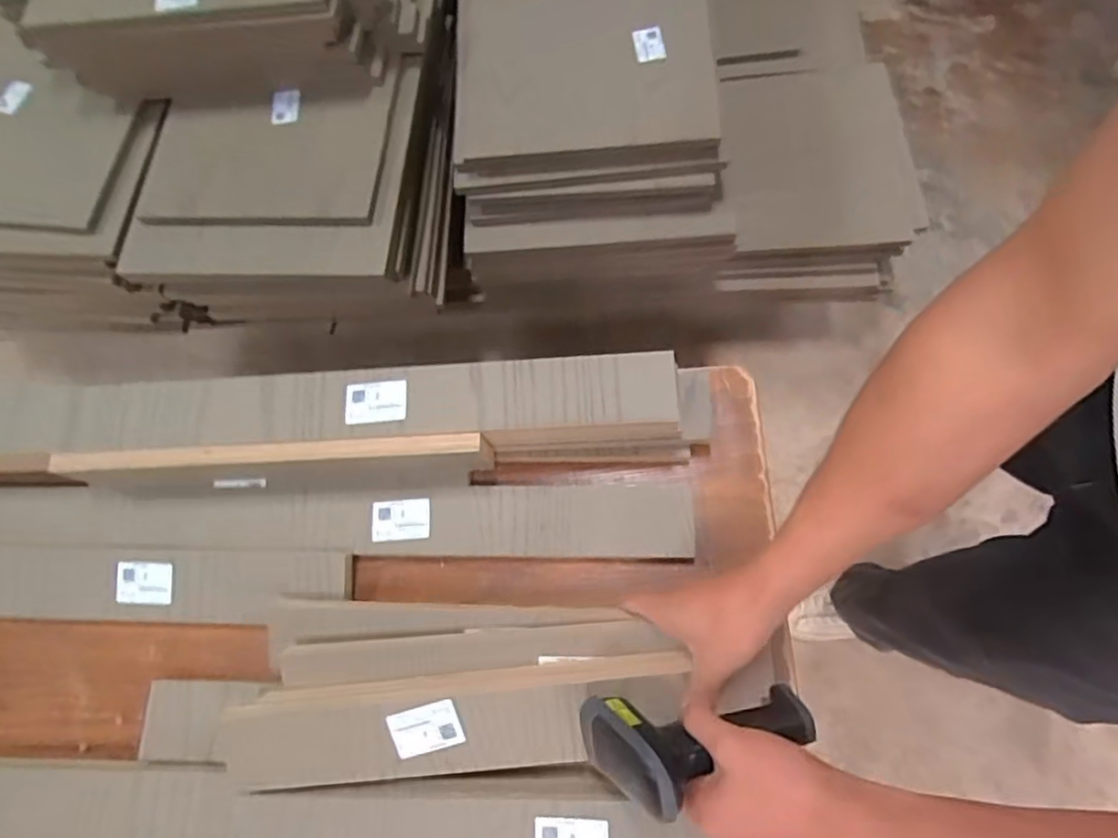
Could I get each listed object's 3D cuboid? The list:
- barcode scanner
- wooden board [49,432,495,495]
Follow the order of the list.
[{"bbox_3d":[0.104,0.239,0.471,0.165,0.060,0.077,-7,67,-3],"label":"barcode scanner"},{"bbox_3d":[-0.287,0.051,0.655,0.432,0.081,0.025,-4,71,4],"label":"wooden board"}]

